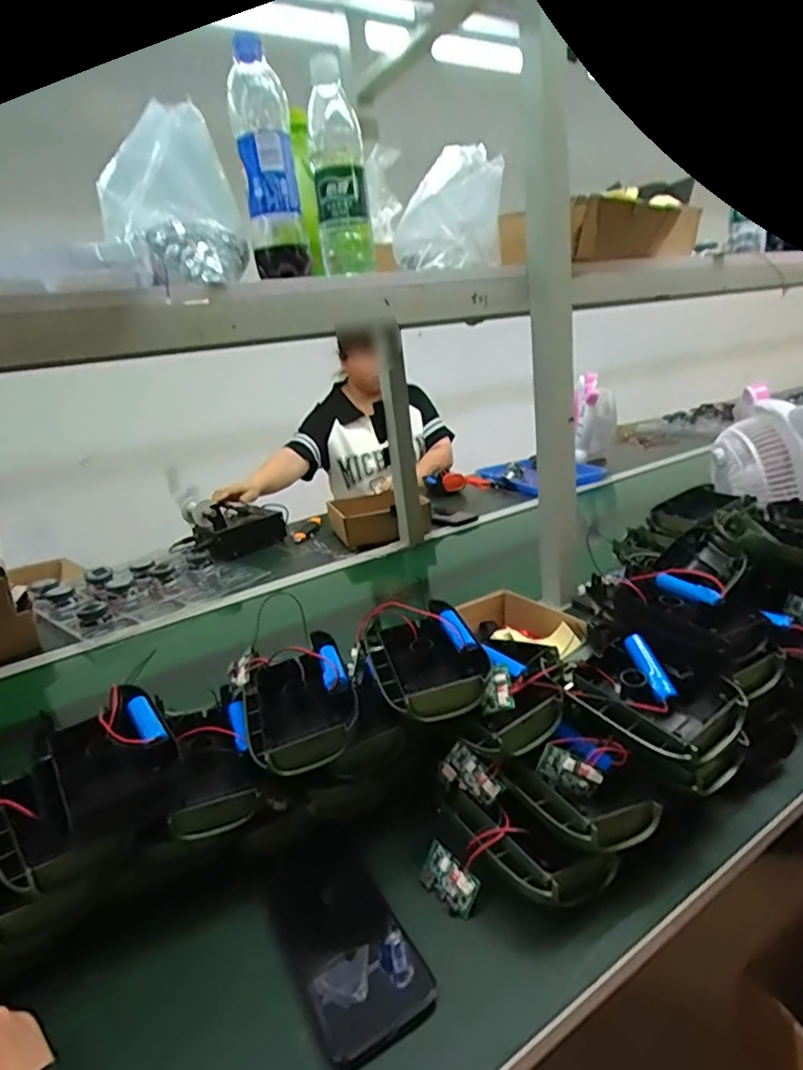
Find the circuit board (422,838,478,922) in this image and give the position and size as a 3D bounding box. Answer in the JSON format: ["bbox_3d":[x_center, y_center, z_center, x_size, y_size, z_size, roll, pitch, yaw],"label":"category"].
[{"bbox_3d":[0.037,0.275,0.469,0.008,0.033,0.054,33,-13,-37],"label":"circuit board"}]

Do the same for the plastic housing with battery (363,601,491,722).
[{"bbox_3d":[0.024,0.114,0.544,0.112,0.048,0.147,-10,19,-10],"label":"plastic housing with battery"}]

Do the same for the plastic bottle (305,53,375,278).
[{"bbox_3d":[-0.073,-0.422,0.687,0.059,0.211,0.069,-6,18,2],"label":"plastic bottle"}]

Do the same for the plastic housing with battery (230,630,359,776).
[{"bbox_3d":[-0.101,0.146,0.538,0.106,0.045,0.160,-12,19,-15],"label":"plastic housing with battery"}]

